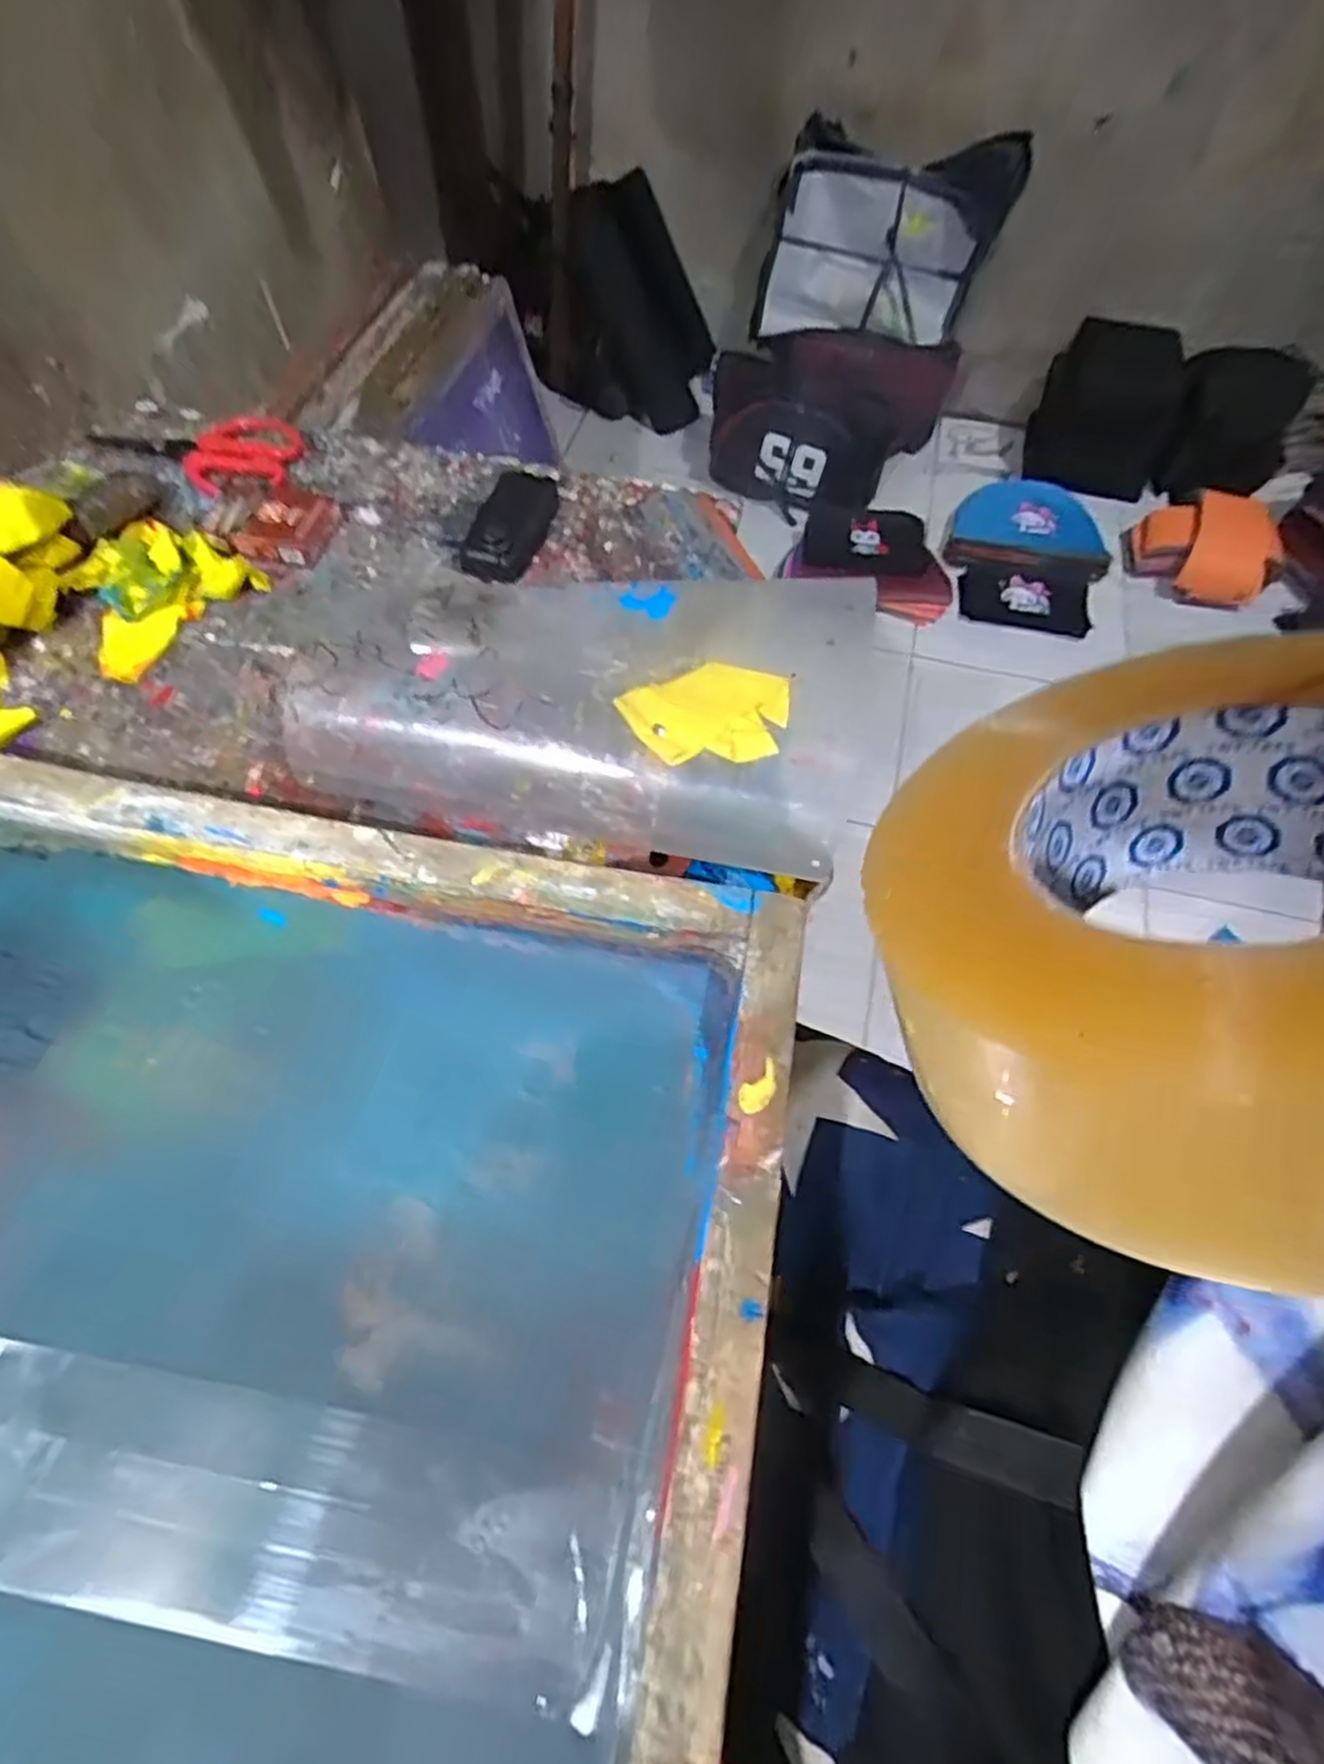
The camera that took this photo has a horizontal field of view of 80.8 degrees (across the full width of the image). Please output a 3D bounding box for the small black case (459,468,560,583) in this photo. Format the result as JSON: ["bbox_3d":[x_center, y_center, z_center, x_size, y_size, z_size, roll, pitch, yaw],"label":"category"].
[{"bbox_3d":[-0.116,-0.280,0.604,0.045,0.029,0.112,15,62,6],"label":"small black case"}]

